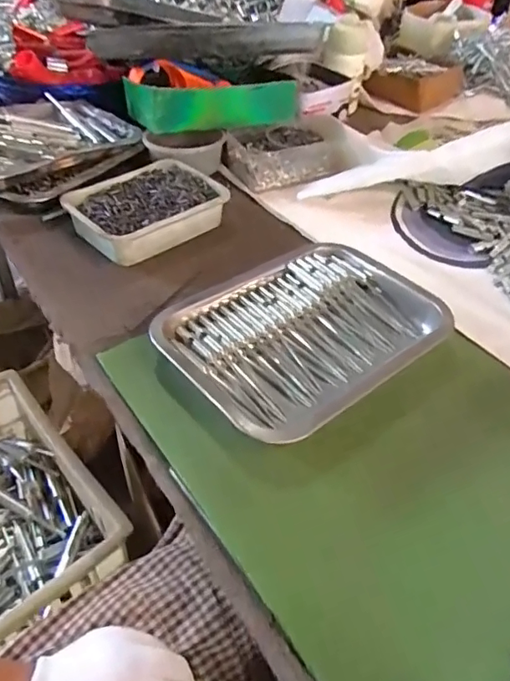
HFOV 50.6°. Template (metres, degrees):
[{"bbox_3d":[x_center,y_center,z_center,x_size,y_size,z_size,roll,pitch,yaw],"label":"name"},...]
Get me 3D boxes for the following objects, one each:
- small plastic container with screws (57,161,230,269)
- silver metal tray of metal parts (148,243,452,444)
[{"bbox_3d":[-0.131,-0.163,0.671,0.184,0.040,0.124,-31,54,-31],"label":"small plastic container with screws"},{"bbox_3d":[0.049,-0.007,0.521,0.247,0.040,0.189,-31,54,-30],"label":"silver metal tray of metal parts"}]

